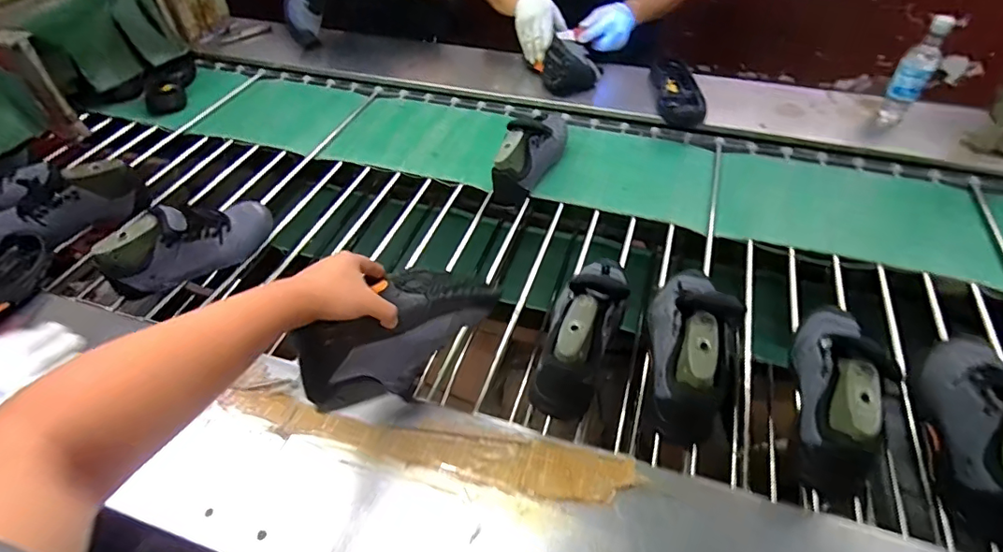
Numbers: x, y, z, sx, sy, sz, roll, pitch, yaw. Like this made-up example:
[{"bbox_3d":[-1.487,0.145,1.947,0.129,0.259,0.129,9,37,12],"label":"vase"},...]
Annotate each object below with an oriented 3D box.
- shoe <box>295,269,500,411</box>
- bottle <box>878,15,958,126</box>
[{"bbox_3d":[-0.126,0.056,0.638,0.099,0.141,0.250,35,49,30],"label":"shoe"},{"bbox_3d":[0.924,-0.447,1.175,0.076,0.229,0.061,25,53,24],"label":"bottle"}]

